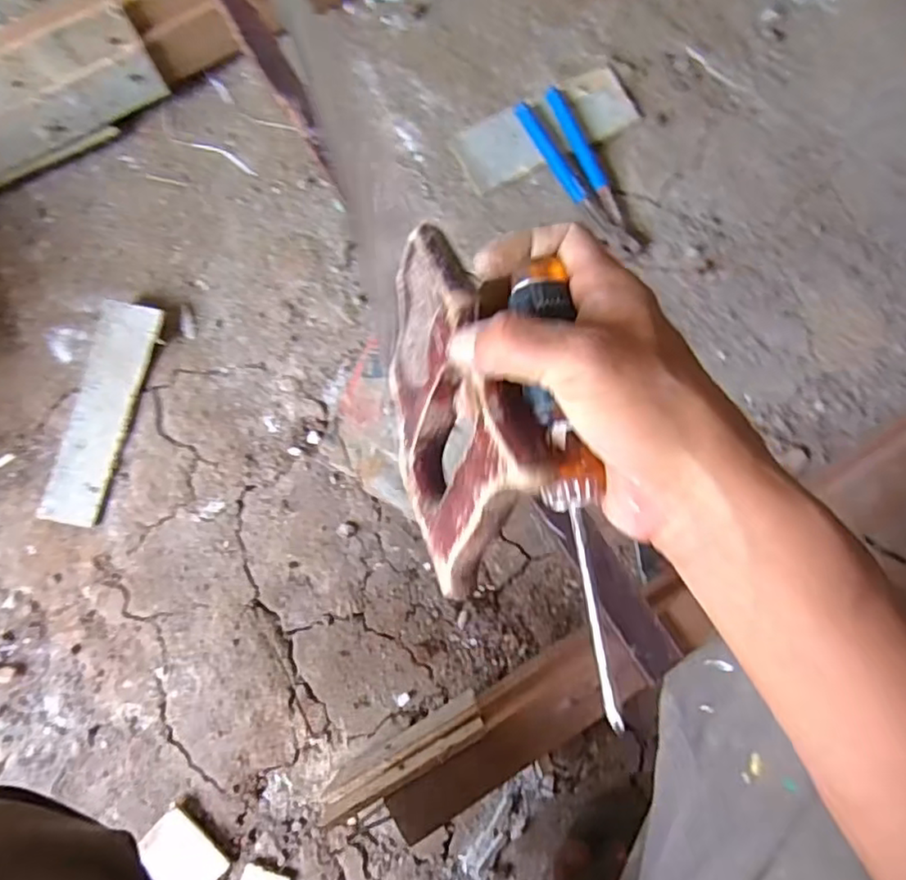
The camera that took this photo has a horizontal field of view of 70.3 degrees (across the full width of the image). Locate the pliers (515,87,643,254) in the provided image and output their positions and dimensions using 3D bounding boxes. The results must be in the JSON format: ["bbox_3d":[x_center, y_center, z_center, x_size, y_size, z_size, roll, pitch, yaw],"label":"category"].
[{"bbox_3d":[0.153,-0.309,0.754,0.055,0.035,0.215,-30,79,-6],"label":"pliers"}]

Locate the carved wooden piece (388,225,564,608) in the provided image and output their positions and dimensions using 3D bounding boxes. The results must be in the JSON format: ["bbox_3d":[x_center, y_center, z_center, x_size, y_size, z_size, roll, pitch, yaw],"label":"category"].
[{"bbox_3d":[-0.001,-0.015,0.304,0.025,0.105,0.140,-5,59,-32],"label":"carved wooden piece"}]

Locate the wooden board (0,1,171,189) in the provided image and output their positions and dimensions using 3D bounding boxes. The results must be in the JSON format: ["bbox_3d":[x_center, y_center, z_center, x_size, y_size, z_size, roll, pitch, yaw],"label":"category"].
[{"bbox_3d":[-0.473,-0.363,0.720,0.295,0.151,0.033,-28,79,-5],"label":"wooden board"}]

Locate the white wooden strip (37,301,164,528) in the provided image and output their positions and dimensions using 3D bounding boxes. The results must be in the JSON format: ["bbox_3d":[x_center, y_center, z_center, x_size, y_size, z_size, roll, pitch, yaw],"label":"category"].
[{"bbox_3d":[-0.381,-0.030,0.698,0.069,0.013,0.243,13,82,-1],"label":"white wooden strip"}]

